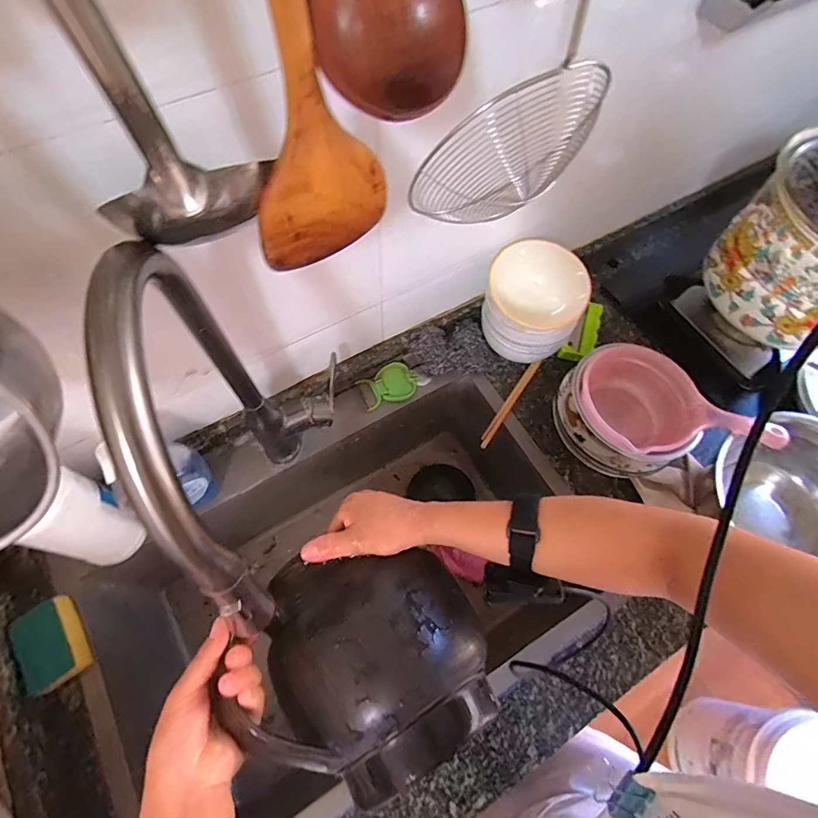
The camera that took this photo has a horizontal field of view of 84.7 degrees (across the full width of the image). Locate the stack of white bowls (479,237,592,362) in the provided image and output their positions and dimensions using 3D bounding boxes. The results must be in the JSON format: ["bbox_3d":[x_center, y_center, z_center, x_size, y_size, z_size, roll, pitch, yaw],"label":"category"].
[{"bbox_3d":[0.178,-0.146,0.666,0.135,0.147,0.129,27,69,10],"label":"stack of white bowls"}]

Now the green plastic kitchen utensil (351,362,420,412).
[{"bbox_3d":[-0.030,-0.036,0.684,0.089,0.013,0.059,-24,69,-11],"label":"green plastic kitchen utensil"}]

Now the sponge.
[{"bbox_3d":[-0.412,0.272,0.517,0.060,0.026,0.092,-33,71,-14],"label":"sponge"}]

